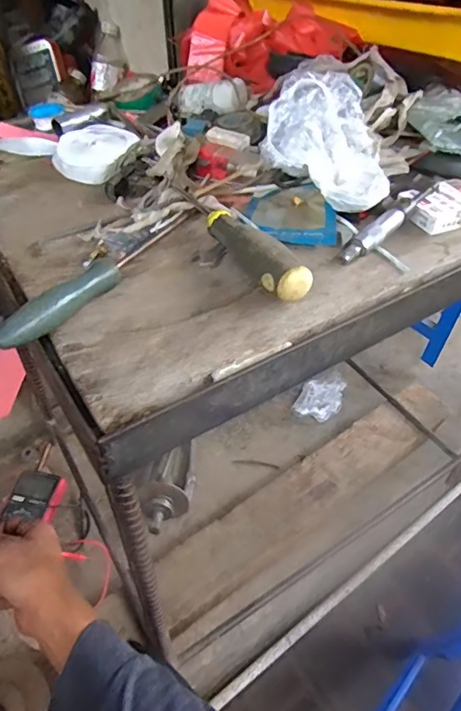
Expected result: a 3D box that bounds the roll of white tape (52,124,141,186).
[{"bbox_3d":[-0.141,-0.215,0.505,0.084,0.028,0.103,-6,46,-5],"label":"roll of white tape"}]

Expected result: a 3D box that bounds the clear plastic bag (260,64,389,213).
[{"bbox_3d":[0.076,-0.182,0.402,0.091,0.066,0.123,-6,46,-5],"label":"clear plastic bag"}]

